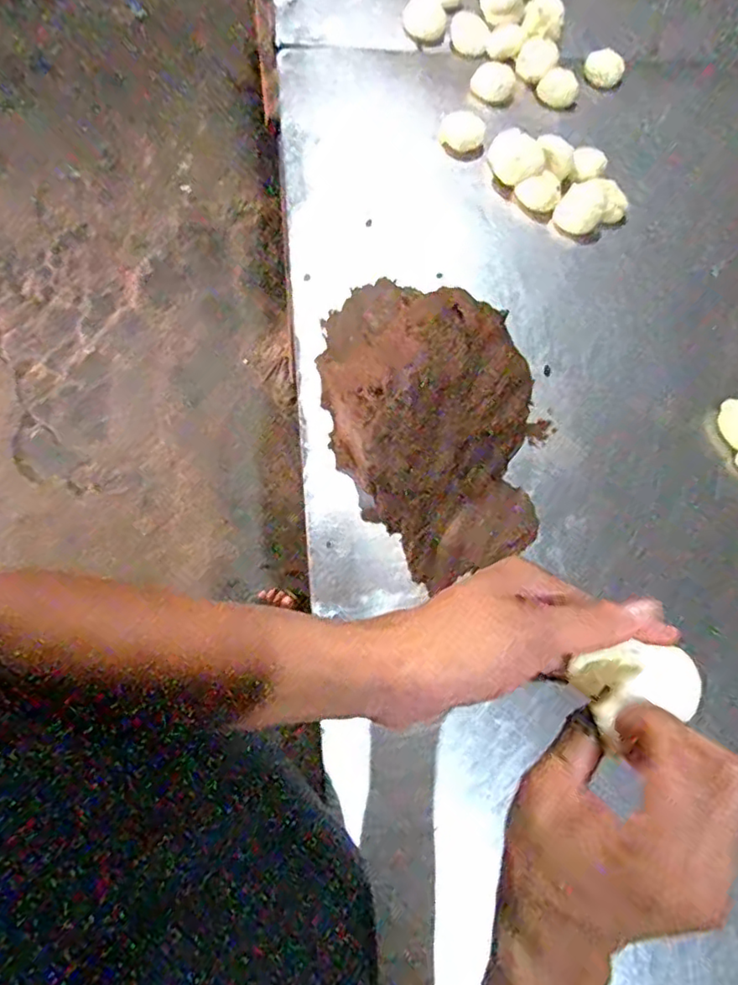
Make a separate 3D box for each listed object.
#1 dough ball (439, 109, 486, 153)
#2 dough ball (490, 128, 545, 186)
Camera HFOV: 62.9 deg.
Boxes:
[{"bbox_3d":[0.127,-0.488,0.823,0.058,0.032,0.052,15,68,1],"label":"dough ball"},{"bbox_3d":[0.196,-0.443,0.803,0.076,0.045,0.069,20,68,3],"label":"dough ball"}]

